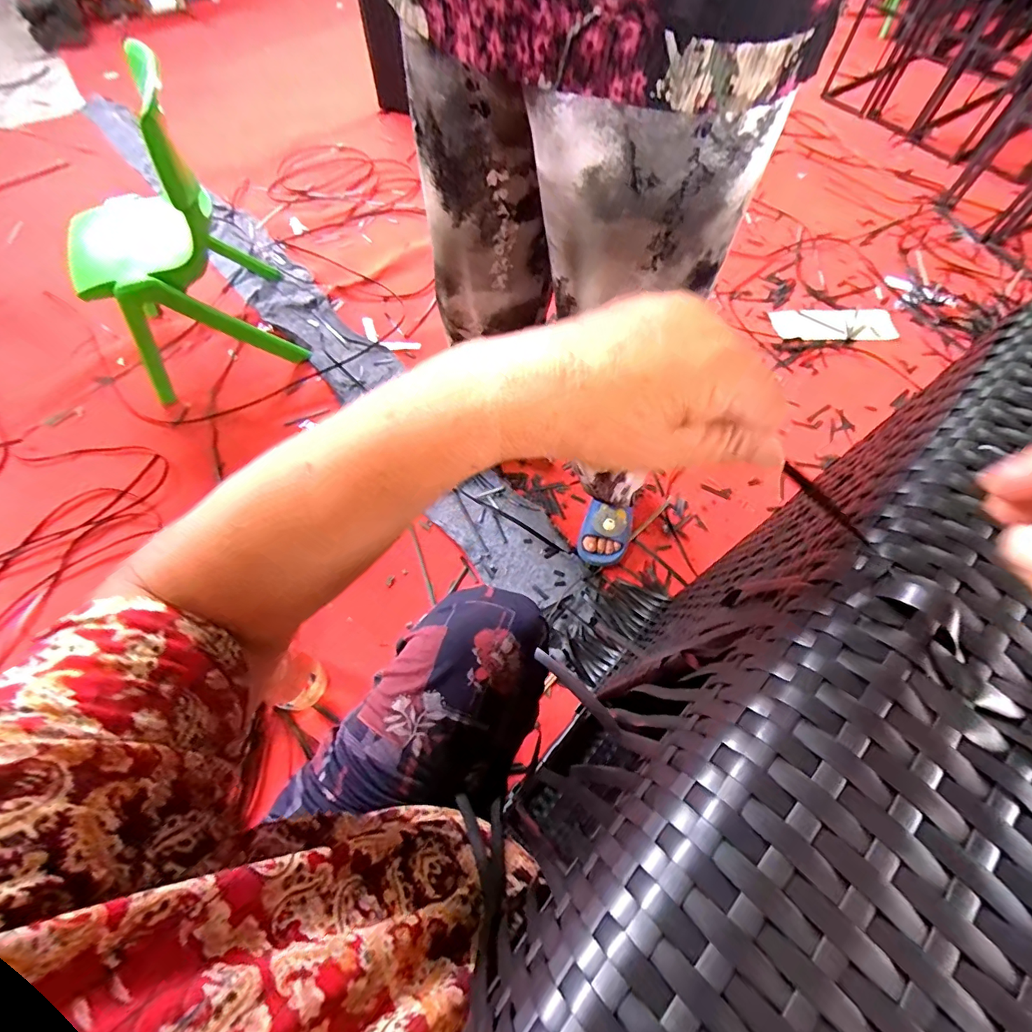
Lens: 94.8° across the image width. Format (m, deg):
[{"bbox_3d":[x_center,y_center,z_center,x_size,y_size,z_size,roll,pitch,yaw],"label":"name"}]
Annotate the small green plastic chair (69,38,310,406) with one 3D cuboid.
[{"bbox_3d":[-0.754,-0.578,1.014,0.376,0.507,0.325,-29,68,-15],"label":"small green plastic chair"}]

